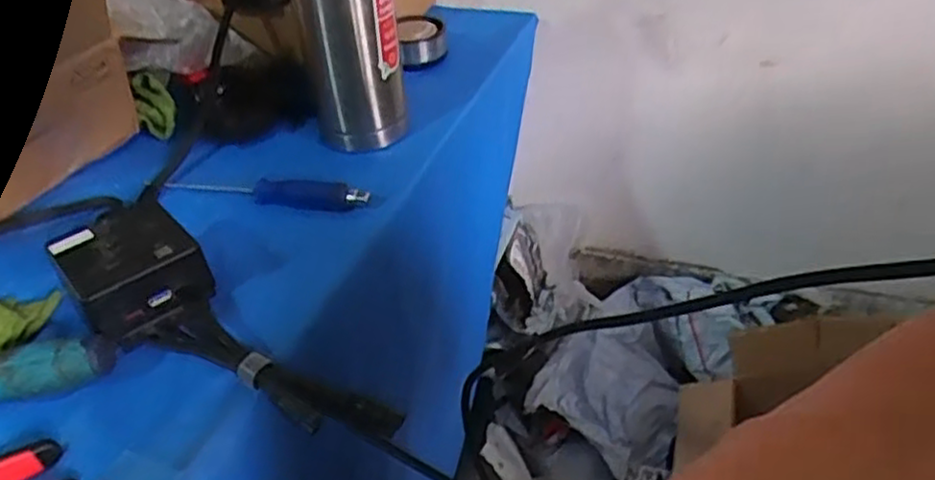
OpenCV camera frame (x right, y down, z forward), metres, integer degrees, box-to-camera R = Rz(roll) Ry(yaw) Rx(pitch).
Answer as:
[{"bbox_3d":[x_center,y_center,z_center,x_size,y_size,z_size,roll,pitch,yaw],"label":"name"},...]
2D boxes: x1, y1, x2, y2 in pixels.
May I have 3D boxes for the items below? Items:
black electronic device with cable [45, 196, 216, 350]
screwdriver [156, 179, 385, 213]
[{"bbox_3d":[-0.213,0.022,0.462,0.076,0.046,0.084,-30,44,-29],"label":"black electronic device with cable"},{"bbox_3d":[-0.157,-0.037,0.561,0.178,0.020,0.024,5,38,13],"label":"screwdriver"}]

